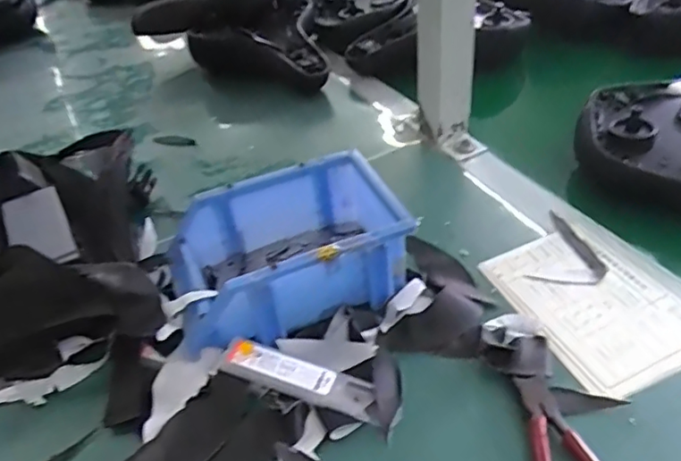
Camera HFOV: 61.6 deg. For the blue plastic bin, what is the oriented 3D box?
[{"bbox_3d":[-0.044,0.012,0.450,0.173,0.068,0.123,-17,42,-11],"label":"blue plastic bin"}]

